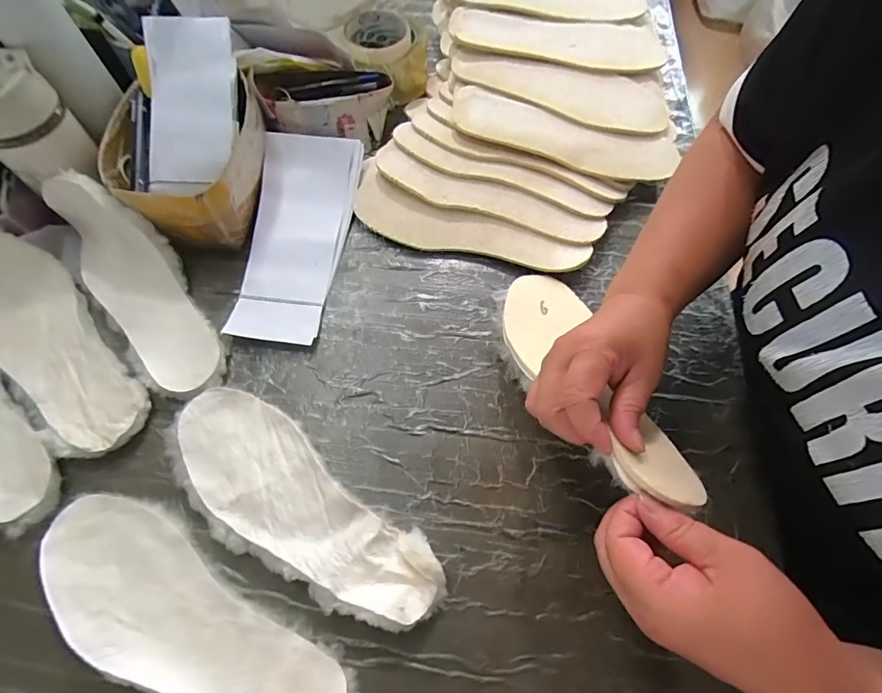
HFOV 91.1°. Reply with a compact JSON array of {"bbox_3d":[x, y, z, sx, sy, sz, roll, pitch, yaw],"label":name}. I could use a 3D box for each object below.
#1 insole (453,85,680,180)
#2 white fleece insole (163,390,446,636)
[{"bbox_3d":[0.147,-0.254,0.519,0.273,0.018,0.079,16,66,2],"label":"insole"},{"bbox_3d":[-0.121,0.129,0.357,0.266,0.014,0.099,31,66,12],"label":"white fleece insole"}]

